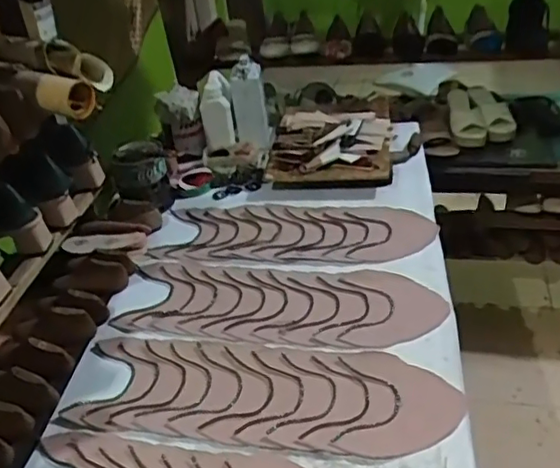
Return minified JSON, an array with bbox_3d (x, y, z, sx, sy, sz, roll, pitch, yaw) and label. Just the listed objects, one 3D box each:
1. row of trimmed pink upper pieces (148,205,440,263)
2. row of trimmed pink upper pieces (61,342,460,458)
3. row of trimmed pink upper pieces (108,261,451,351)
[{"bbox_3d":[0.024,-0.003,1.126,0.504,0.020,0.176,0,38,11],"label":"row of trimmed pink upper pieces"},{"bbox_3d":[-0.026,0.225,0.835,0.524,0.015,0.162,1,38,12],"label":"row of trimmed pink upper pieces"},{"bbox_3d":[-0.003,0.108,0.976,0.510,0.010,0.174,2,38,13],"label":"row of trimmed pink upper pieces"}]

